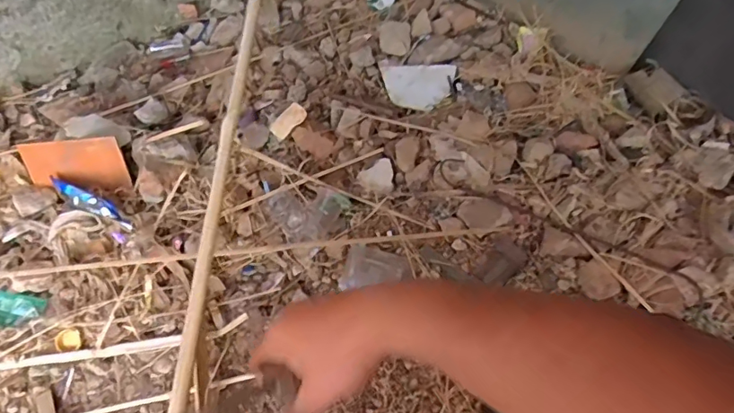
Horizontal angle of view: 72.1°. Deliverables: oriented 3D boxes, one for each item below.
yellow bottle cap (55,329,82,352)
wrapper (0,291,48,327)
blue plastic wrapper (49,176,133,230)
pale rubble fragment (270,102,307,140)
[{"bbox_3d":[-0.498,0.224,0.842,0.039,0.013,0.036,-1,60,2],"label":"yellow bottle cap"},{"bbox_3d":[-0.608,0.176,0.862,0.111,0.014,0.059,1,60,4],"label":"wrapper"},{"bbox_3d":[-0.510,-0.013,0.918,0.196,0.041,0.026,21,63,21],"label":"blue plastic wrapper"},{"bbox_3d":[-0.154,-0.168,0.984,0.075,0.024,0.039,-42,64,6],"label":"pale rubble fragment"}]

